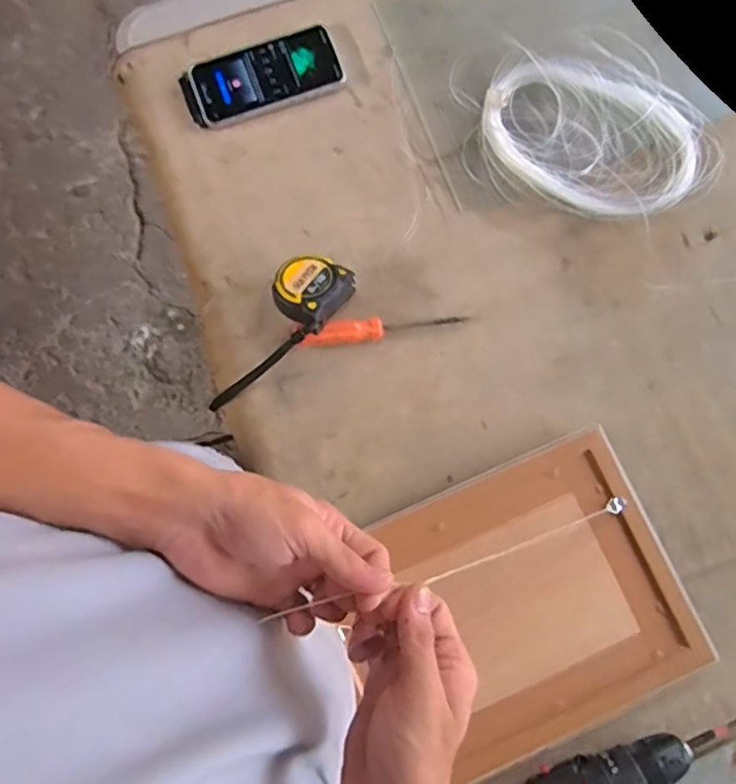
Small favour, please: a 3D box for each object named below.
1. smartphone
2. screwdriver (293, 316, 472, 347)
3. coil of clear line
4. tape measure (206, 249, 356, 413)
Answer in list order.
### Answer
[{"bbox_3d":[-0.113,-0.338,0.659,0.168,0.013,0.074,-21,79,-3],"label":"smartphone"},{"bbox_3d":[0.015,-0.063,0.609,0.167,0.021,0.021,-8,79,-1],"label":"screwdriver"},{"bbox_3d":[0.242,-0.264,0.643,0.234,0.026,0.160,8,79,3],"label":"coil of clear line"},{"bbox_3d":[-0.094,-0.055,0.607,0.065,0.051,0.191,41,96,8],"label":"tape measure"}]

